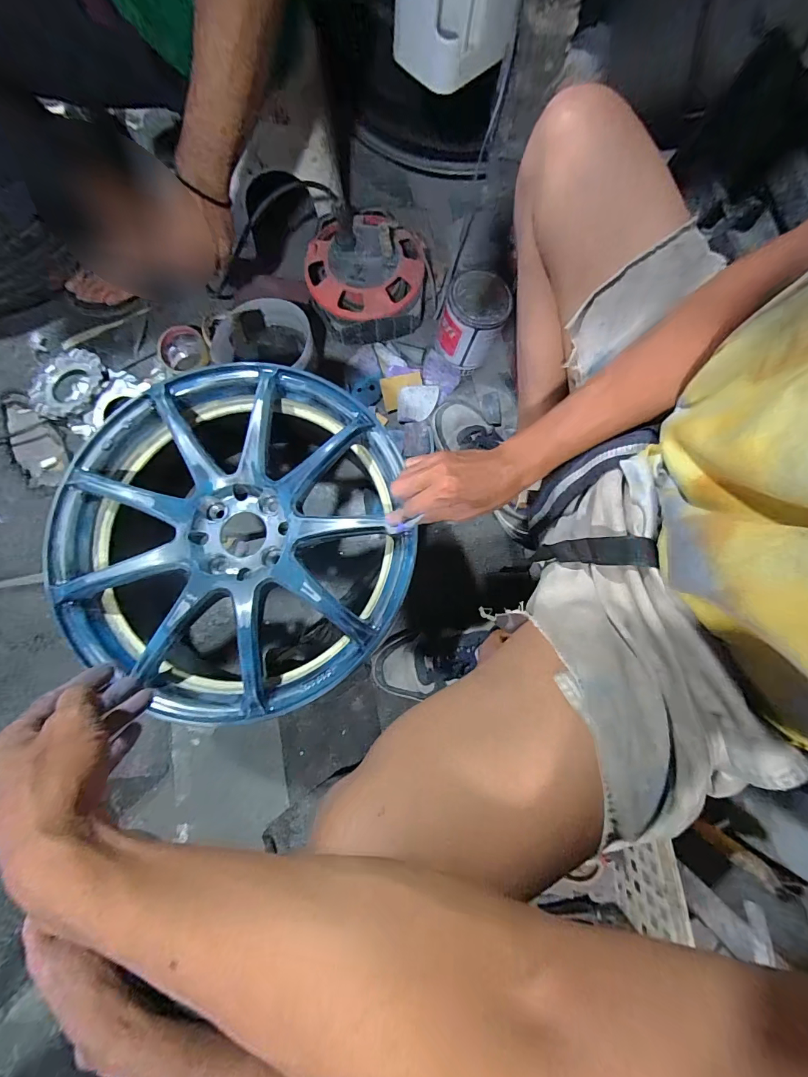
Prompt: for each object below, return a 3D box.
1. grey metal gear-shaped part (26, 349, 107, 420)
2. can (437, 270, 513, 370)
[{"bbox_3d":[-0.593,-0.270,0.727,0.123,0.028,0.137,43,81,6],"label":"grey metal gear-shaped part"},{"bbox_3d":[0.121,-0.376,0.715,0.102,0.123,0.110,0,79,-1],"label":"can"}]

